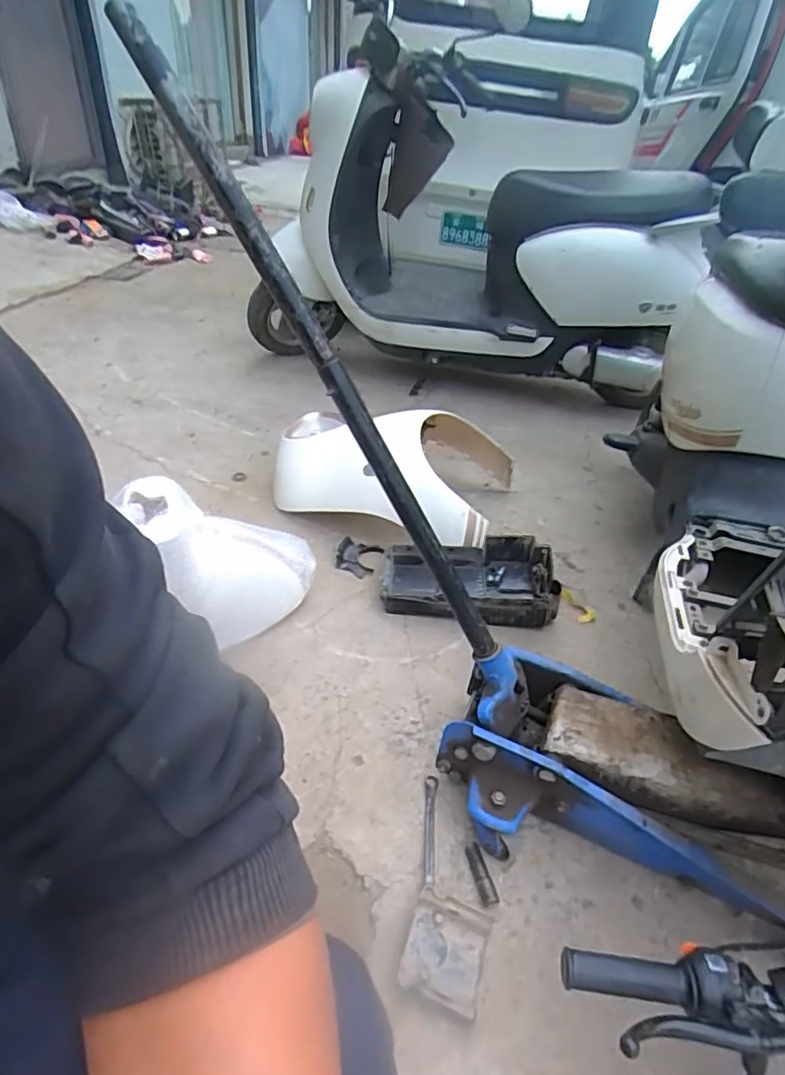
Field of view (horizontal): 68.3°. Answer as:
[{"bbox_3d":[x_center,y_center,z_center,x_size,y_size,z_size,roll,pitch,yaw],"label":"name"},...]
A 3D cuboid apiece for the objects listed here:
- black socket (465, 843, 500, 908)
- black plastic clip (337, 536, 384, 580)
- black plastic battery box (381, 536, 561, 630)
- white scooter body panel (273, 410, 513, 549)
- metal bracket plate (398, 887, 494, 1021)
[{"bbox_3d":[0.118,0.455,0.780,0.023,0.021,0.079,-10,39,-17],"label":"black socket"},{"bbox_3d":[-0.083,0.046,1.315,0.105,0.016,0.104,15,39,15],"label":"black plastic clip"},{"bbox_3d":[0.160,0.081,1.234,0.355,0.097,0.246,2,37,-2],"label":"black plastic battery box"},{"bbox_3d":[0.002,-0.193,1.479,0.562,0.239,0.440,15,39,15],"label":"white scooter body panel"},{"bbox_3d":[0.066,0.497,0.698,0.096,0.018,0.105,28,49,-1],"label":"metal bracket plate"}]

